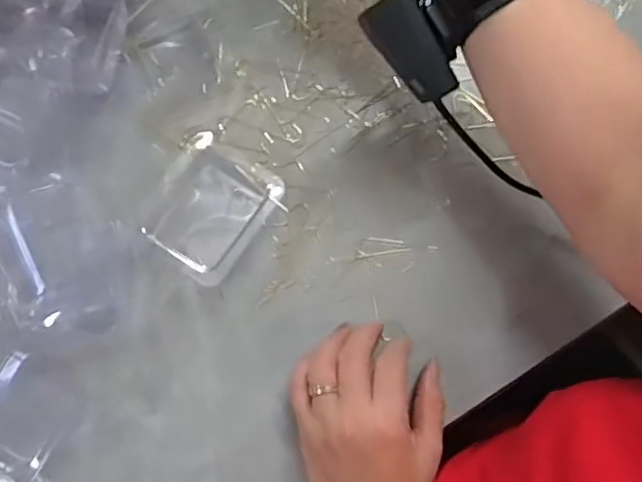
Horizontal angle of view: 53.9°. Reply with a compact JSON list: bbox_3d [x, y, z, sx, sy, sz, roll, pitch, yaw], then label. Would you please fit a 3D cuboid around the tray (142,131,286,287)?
[{"bbox_3d":[-0.080,-0.023,0.454,0.076,0.011,0.089,33,77,7],"label":"tray"}]

